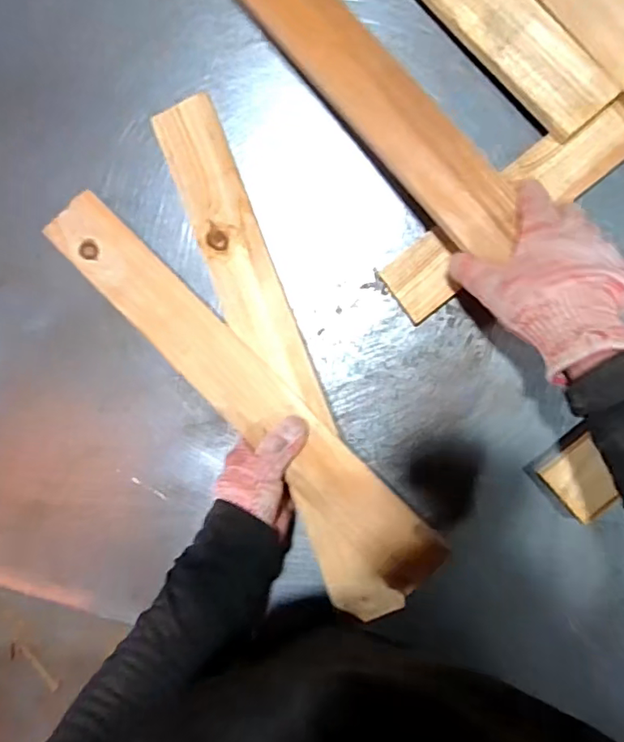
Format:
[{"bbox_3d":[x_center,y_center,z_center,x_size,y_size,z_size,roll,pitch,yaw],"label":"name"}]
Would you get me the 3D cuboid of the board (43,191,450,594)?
[{"bbox_3d":[-0.064,0.015,0.480,0.448,0.023,0.062,44,97,5],"label":"board"}]

